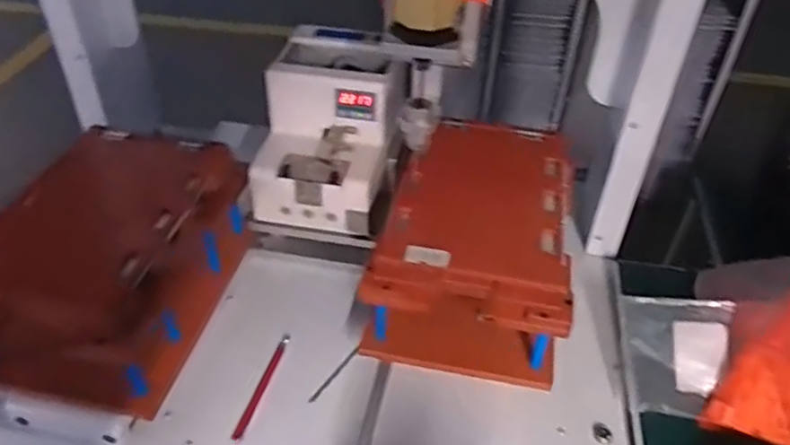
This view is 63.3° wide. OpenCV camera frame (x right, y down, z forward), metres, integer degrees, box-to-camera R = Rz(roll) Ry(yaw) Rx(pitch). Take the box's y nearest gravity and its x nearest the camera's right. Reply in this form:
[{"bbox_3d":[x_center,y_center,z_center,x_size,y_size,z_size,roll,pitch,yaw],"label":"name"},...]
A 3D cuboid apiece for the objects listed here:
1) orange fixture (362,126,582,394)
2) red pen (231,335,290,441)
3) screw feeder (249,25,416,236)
[{"bbox_3d":[0.080,0.023,0.686,0.188,0.142,0.248,8,42,6],"label":"orange fixture"},{"bbox_3d":[-0.137,0.168,0.663,0.010,0.006,0.127,12,42,10],"label":"red pen"},{"bbox_3d":[-0.070,-0.111,0.722,0.139,0.142,0.194,9,42,7],"label":"screw feeder"}]

